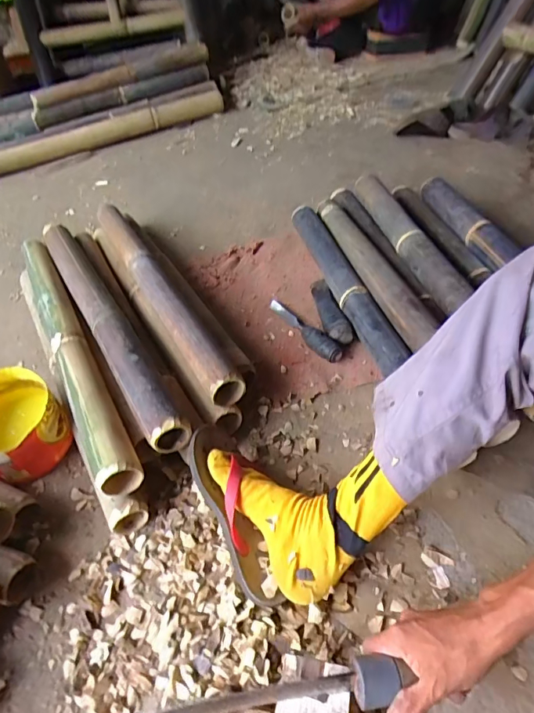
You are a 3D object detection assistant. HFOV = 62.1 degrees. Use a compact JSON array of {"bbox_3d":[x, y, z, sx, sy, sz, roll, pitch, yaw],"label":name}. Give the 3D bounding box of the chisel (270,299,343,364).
[{"bbox_3d":[0.064,-0.052,0.815,0.031,0.031,0.196,-29,51,-21],"label":"chisel"}]

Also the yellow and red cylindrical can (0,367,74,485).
[{"bbox_3d":[-0.390,0.107,0.684,0.152,0.097,0.144,26,54,26],"label":"yellow and red cylindrical can"}]

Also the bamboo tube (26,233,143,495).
[{"bbox_3d":[-0.336,-0.033,0.747,0.054,0.053,0.622,-24,49,-17],"label":"bamboo tube"}]

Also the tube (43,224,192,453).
[{"bbox_3d":[-0.291,-0.080,0.790,0.073,0.059,0.641,-27,50,-19],"label":"tube"}]

